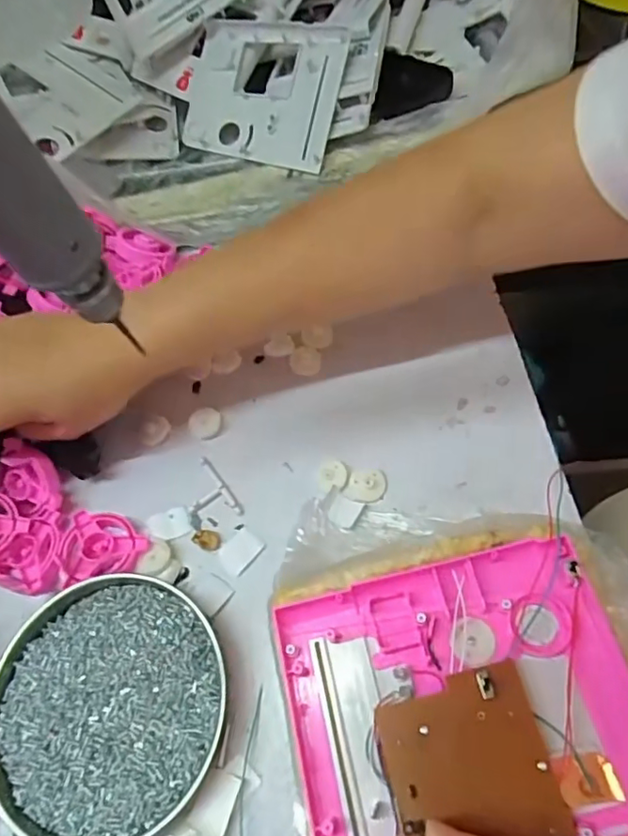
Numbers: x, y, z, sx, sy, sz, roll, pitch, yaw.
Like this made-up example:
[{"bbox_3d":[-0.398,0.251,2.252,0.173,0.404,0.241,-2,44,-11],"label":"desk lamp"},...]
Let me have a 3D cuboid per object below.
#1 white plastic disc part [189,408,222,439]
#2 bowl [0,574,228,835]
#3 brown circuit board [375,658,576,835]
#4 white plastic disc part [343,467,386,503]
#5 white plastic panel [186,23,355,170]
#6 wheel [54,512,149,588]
[{"bbox_3d":[-0.078,0.003,0.410,0.022,0.007,0.022,-4,62,7],"label":"white plastic disc part"},{"bbox_3d":[-0.119,0.159,0.320,0.133,0.019,0.132,-1,62,3],"label":"bowl"},{"bbox_3d":[0.072,0.160,0.267,0.073,0.007,0.072,-12,62,-3],"label":"brown circuit board"},{"bbox_3d":[0.034,0.043,0.373,0.026,0.008,0.025,-4,62,7],"label":"white plastic disc part"},{"bbox_3d":[-0.049,-0.290,0.512,0.147,0.013,0.119,15,93,19],"label":"white plastic panel"},{"bbox_3d":[-0.136,0.079,0.367,0.051,0.015,0.045,-18,61,-1],"label":"wheel"}]

